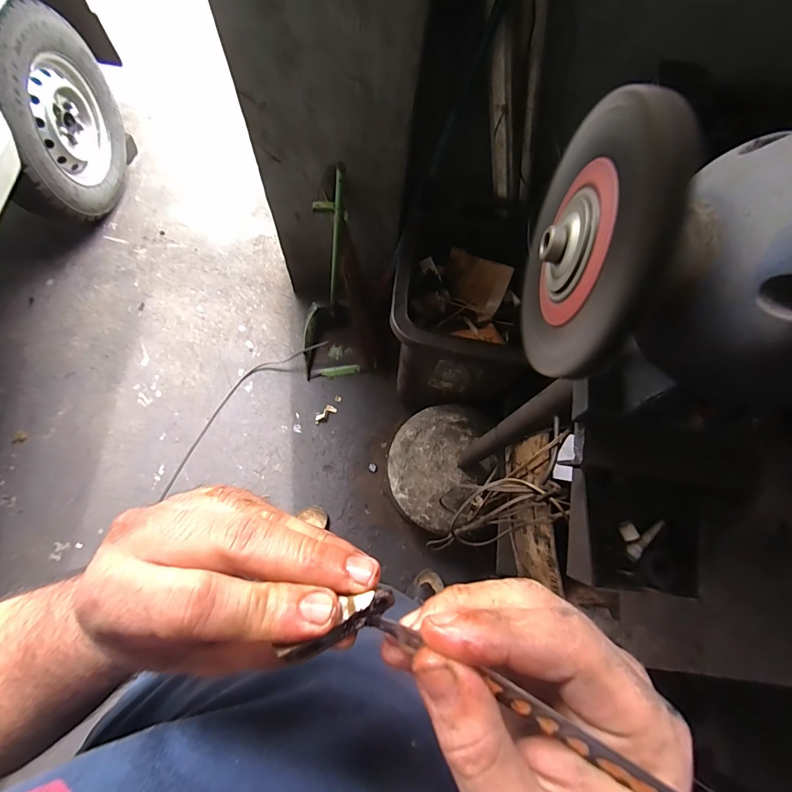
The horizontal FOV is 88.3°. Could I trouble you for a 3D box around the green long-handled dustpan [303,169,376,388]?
[{"bbox_3d":[-0.208,-0.290,1.228,0.214,0.646,0.218,-4,74,-6],"label":"green long-handled dustpan"}]

